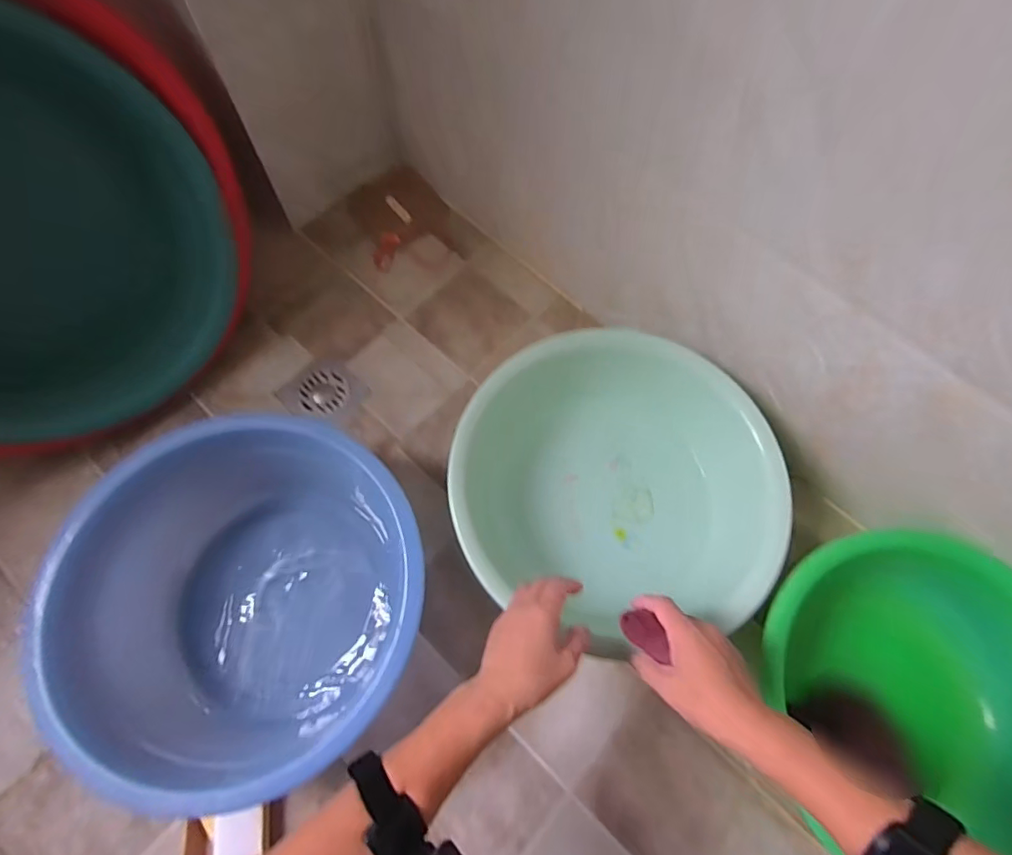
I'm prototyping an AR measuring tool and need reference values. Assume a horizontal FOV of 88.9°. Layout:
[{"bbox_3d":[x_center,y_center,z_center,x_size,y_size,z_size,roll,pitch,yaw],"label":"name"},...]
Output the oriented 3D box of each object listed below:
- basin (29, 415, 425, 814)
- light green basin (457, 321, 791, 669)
[{"bbox_3d":[-0.270,0.193,0.581,0.358,0.180,0.337,0,67,0],"label":"basin"},{"bbox_3d":[0.138,0.060,0.664,0.372,0.136,0.345,0,67,0],"label":"light green basin"}]

